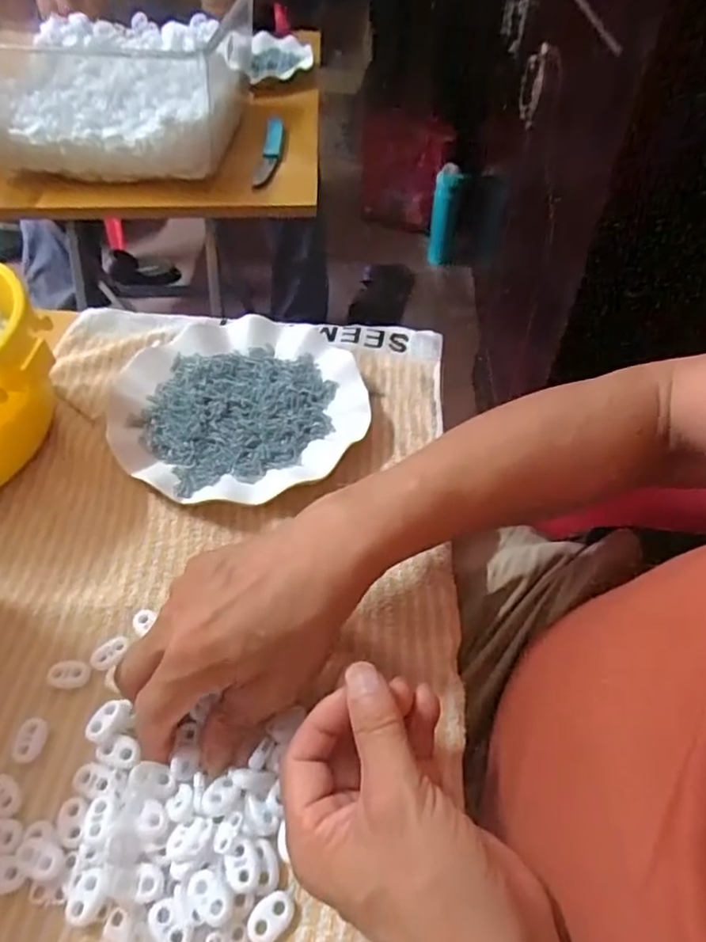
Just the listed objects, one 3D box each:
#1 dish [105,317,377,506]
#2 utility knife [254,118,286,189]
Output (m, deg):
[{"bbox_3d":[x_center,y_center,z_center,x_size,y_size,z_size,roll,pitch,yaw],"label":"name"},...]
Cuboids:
[{"bbox_3d":[-0.083,-0.049,0.466,0.178,0.025,0.181,0,51,0],"label":"dish"},{"bbox_3d":[-0.098,-0.402,0.775,0.026,0.015,0.168,3,51,2],"label":"utility knife"}]

